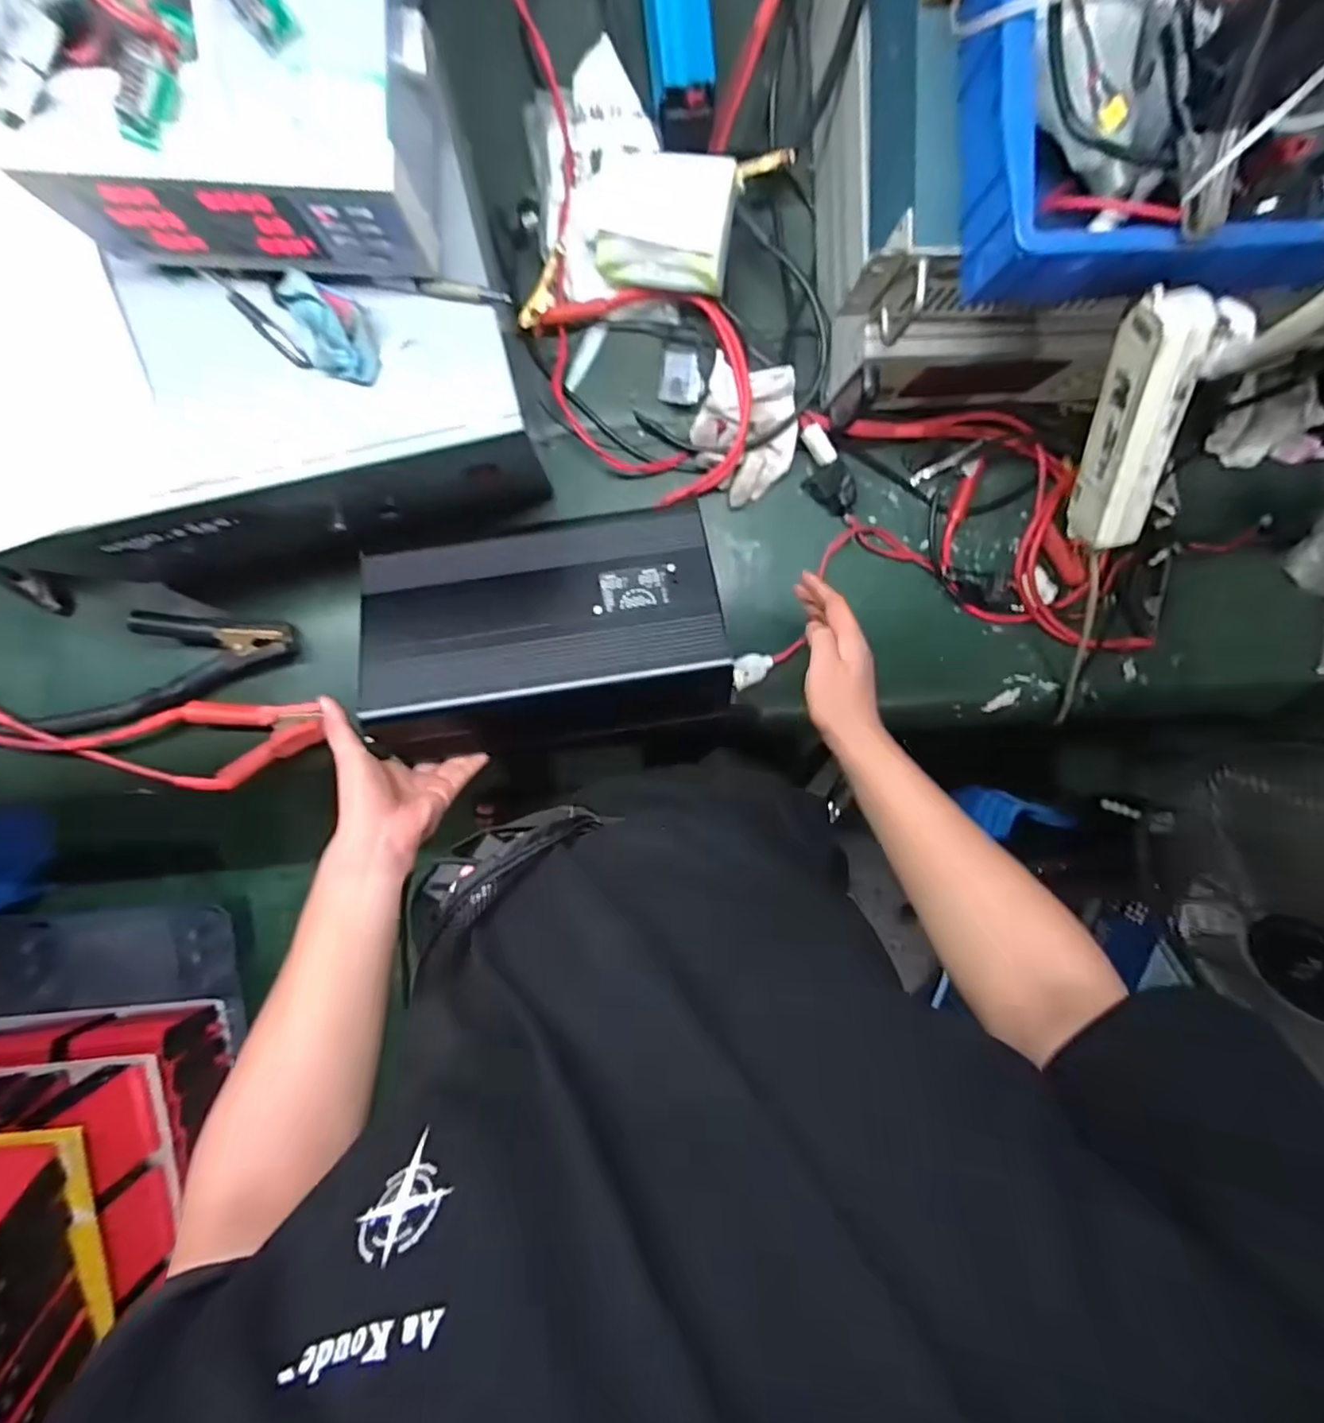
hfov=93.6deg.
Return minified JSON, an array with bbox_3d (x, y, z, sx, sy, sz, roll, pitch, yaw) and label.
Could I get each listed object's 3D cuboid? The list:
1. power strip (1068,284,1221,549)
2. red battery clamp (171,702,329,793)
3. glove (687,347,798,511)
[{"bbox_3d":[0.345,-0.207,0.457,0.033,0.059,0.172,-17,135,-1],"label":"power strip"},{"bbox_3d":[-0.454,0.038,0.672,0.160,0.037,0.095,1,96,-3],"label":"red battery clamp"},{"bbox_3d":[0.087,-0.287,0.649,0.109,0.054,0.130,10,95,-3],"label":"glove"}]

